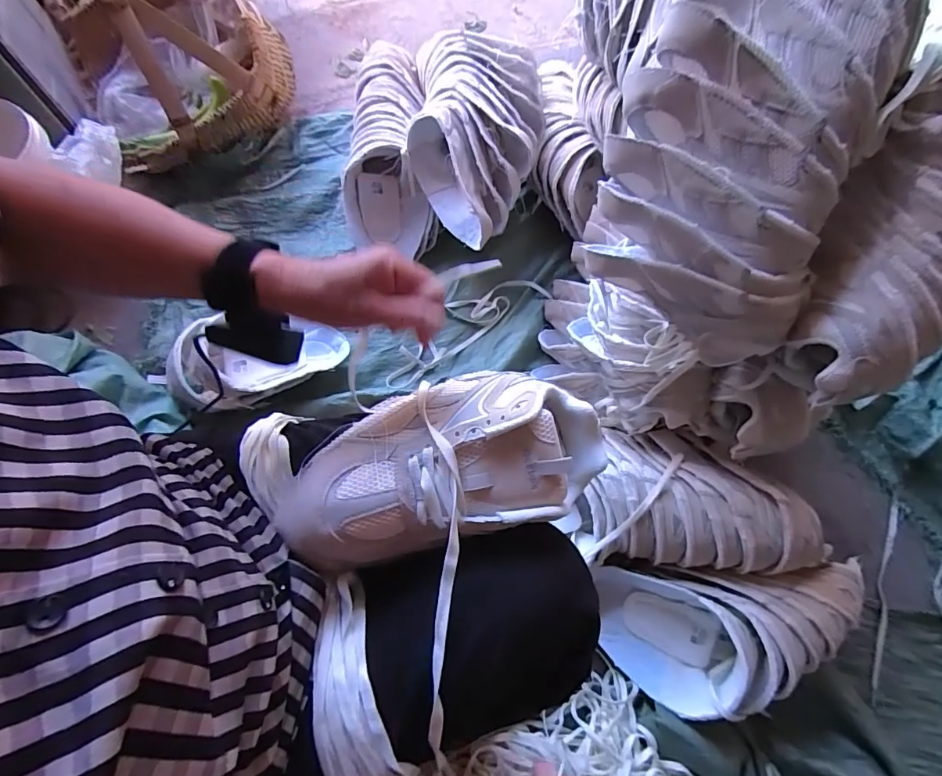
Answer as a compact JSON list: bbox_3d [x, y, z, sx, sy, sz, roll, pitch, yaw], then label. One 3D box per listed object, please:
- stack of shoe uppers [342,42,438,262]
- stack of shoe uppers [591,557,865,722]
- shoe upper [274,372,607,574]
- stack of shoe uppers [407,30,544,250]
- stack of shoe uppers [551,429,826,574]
[{"bbox_3d":[-0.167,-0.473,0.911,0.159,0.144,0.369,-5,70,-5],"label":"stack of shoe uppers"},{"bbox_3d":[0.356,0.335,0.634,0.335,0.117,0.183,-4,70,-4],"label":"stack of shoe uppers"},{"bbox_3d":[-0.023,0.054,0.362,0.250,0.066,0.127,-11,70,-7],"label":"shoe upper"},{"bbox_3d":[0.009,-0.465,0.825,0.238,0.141,0.417,5,69,-1],"label":"stack of shoe uppers"},{"bbox_3d":[0.313,0.154,0.659,0.311,0.147,0.191,4,69,-1],"label":"stack of shoe uppers"}]

